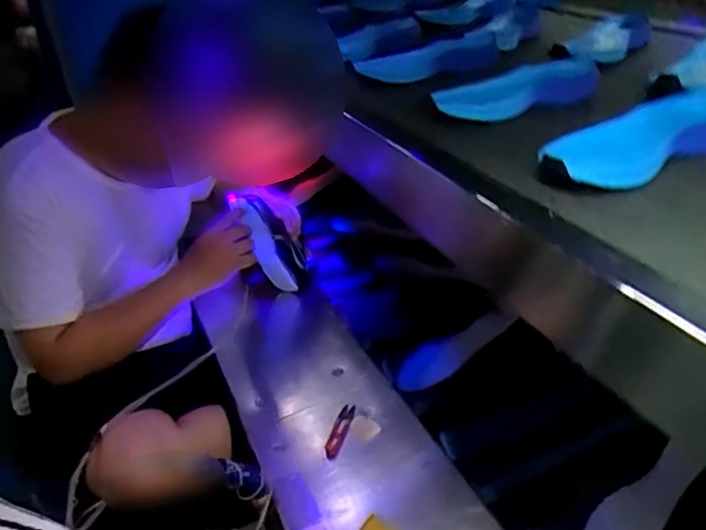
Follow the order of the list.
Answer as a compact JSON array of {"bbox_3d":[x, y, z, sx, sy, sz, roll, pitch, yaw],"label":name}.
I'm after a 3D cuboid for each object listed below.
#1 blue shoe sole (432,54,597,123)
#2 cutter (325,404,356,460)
[{"bbox_3d":[0.226,-0.242,0.833,0.265,0.046,0.086,-18,33,-23],"label":"blue shoe sole"},{"bbox_3d":[-0.020,0.250,0.902,0.020,0.014,0.103,6,31,16],"label":"cutter"}]

